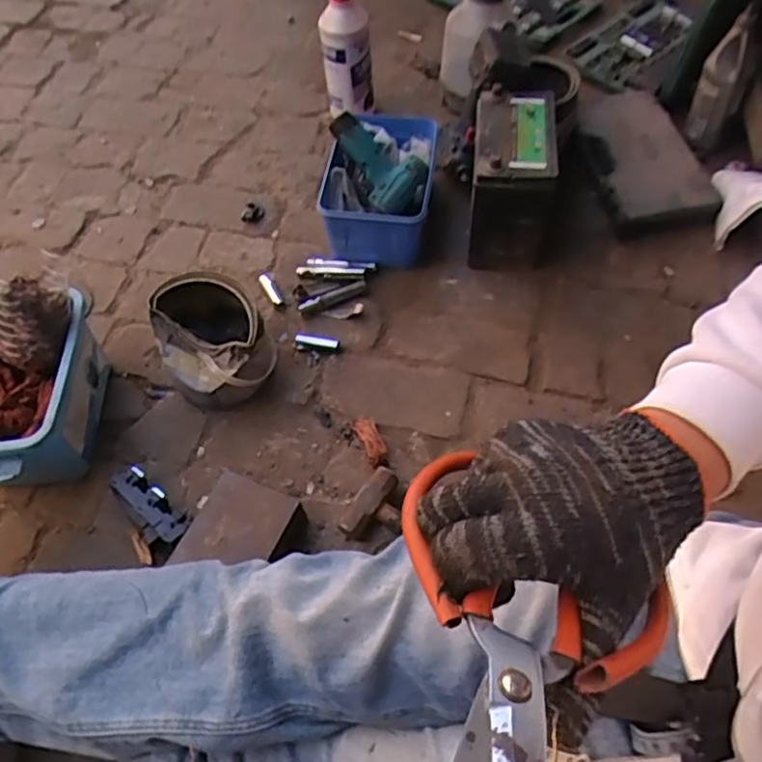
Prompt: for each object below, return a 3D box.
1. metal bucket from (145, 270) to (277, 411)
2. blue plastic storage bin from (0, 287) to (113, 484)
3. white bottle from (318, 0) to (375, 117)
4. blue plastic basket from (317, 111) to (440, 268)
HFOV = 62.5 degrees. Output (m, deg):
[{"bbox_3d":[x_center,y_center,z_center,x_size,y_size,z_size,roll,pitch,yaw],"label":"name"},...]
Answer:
[{"bbox_3d":[-0.242,-0.060,0.895,0.143,0.151,0.151,-1,58,2],"label":"metal bucket"},{"bbox_3d":[-0.490,0.030,0.860,0.180,0.133,0.249,-1,58,3],"label":"blue plastic storage bin"},{"bbox_3d":[-0.056,-0.529,1.046,0.080,0.221,0.064,-6,58,-1],"label":"white bottle"},{"bbox_3d":[-0.003,-0.306,1.003,0.162,0.157,0.188,6,59,6],"label":"blue plastic basket"}]

